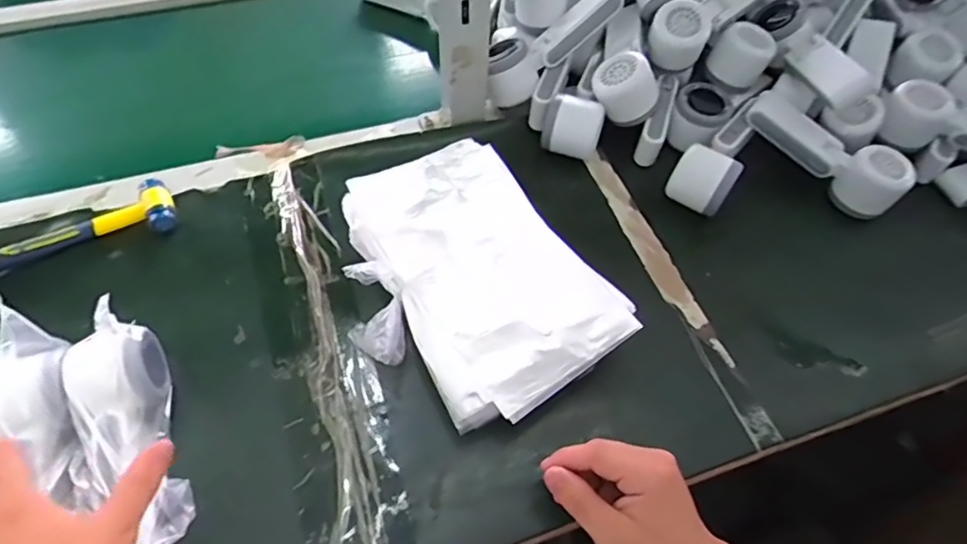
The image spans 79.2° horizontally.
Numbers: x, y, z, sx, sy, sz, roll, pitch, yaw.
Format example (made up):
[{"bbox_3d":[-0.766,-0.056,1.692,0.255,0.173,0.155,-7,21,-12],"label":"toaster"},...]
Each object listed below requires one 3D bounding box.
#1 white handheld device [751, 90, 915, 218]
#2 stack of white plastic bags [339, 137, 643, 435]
[{"bbox_3d":[0.345,-0.119,0.600,0.162,0.058,0.052,36,62,19],"label":"white handheld device"},{"bbox_3d":[-0.013,0.007,0.496,0.193,0.069,0.240,-32,64,-21],"label":"stack of white plastic bags"}]

